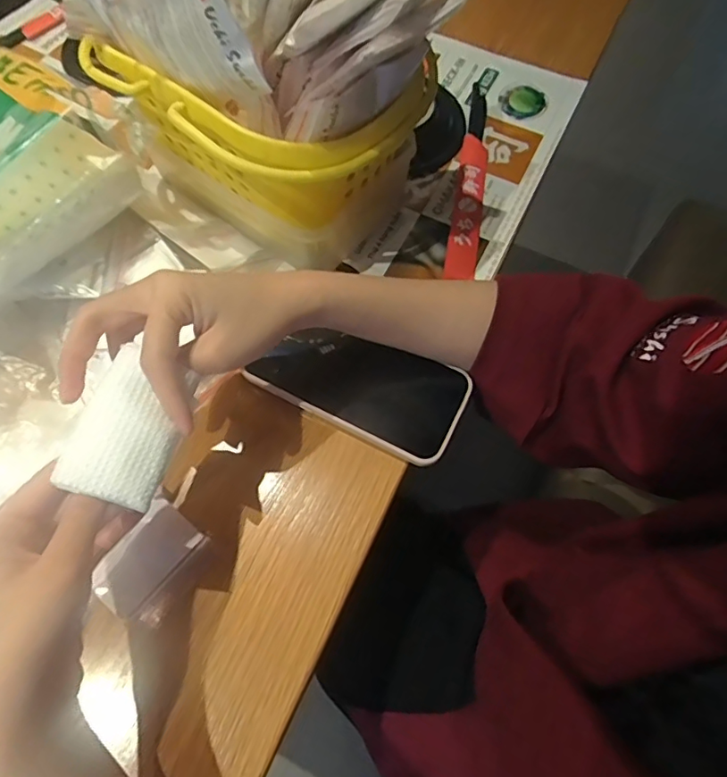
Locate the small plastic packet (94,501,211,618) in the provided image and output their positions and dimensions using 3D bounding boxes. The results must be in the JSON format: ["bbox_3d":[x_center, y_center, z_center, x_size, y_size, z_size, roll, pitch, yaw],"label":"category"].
[{"bbox_3d":[-0.140,0.111,0.337,0.042,0.012,0.068,34,69,13],"label":"small plastic packet"}]

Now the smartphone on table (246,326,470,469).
[{"bbox_3d":[-0.001,-0.004,0.391,0.149,0.016,0.076,25,68,10],"label":"smartphone on table"}]

